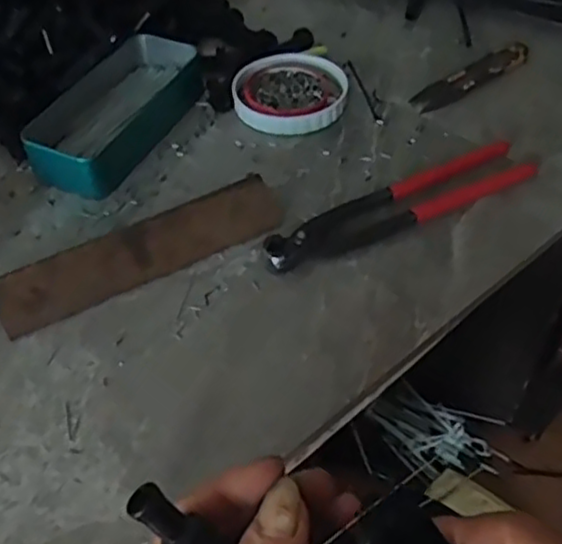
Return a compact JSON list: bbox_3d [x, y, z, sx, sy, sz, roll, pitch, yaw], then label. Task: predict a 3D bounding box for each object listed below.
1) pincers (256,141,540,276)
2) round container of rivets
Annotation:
[{"bbox_3d":[0.080,-0.045,0.460,0.199,0.015,0.043,-23,52,-17],"label":"pincers"},{"bbox_3d":[0.007,-0.141,0.549,0.086,0.015,0.083,-1,49,1],"label":"round container of rivets"}]

